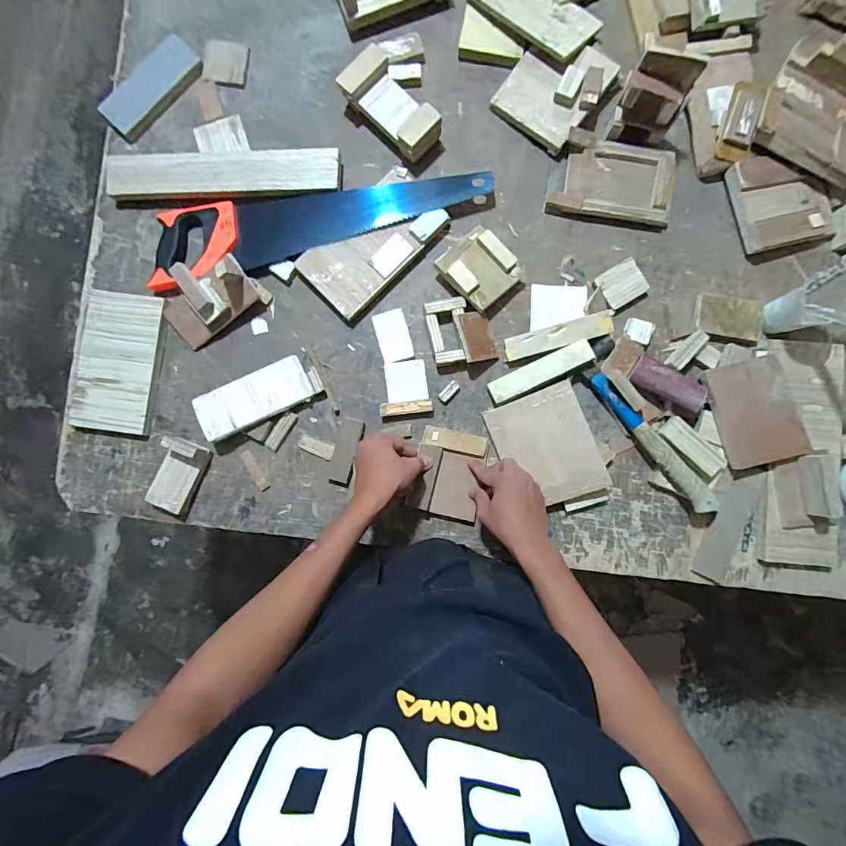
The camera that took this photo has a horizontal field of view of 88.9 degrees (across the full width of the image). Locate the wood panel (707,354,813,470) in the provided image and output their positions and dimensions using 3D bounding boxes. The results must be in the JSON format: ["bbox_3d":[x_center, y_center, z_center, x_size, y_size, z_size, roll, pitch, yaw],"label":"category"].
[{"bbox_3d":[0.471,-0.016,0.610,0.093,0.011,0.144,-15,84,19],"label":"wood panel"}]

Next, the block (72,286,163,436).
[{"bbox_3d":[-0.458,-0.092,0.654,0.117,0.025,0.207,7,87,1],"label":"block"}]

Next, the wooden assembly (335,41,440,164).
[{"bbox_3d":[-0.047,-0.473,0.647,0.081,0.048,0.162,-45,87,-2],"label":"wooden assembly"}]

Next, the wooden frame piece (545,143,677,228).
[{"bbox_3d":[0.286,-0.366,0.654,0.183,0.027,0.110,10,87,1],"label":"wooden frame piece"}]

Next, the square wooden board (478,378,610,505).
[{"bbox_3d":[0.177,0.037,0.622,0.132,0.010,0.160,-20,90,10],"label":"square wooden board"}]

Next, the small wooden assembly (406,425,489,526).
[{"bbox_3d":[0.038,0.077,0.635,0.097,0.031,0.130,11,87,1],"label":"small wooden assembly"}]

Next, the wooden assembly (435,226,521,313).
[{"bbox_3d":[0.086,-0.228,0.641,0.101,0.041,0.104,-44,87,-2],"label":"wooden assembly"}]

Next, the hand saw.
[{"bbox_3d":[-0.155,-0.317,0.654,0.513,0.028,0.116,-13,87,0],"label":"hand saw"}]

